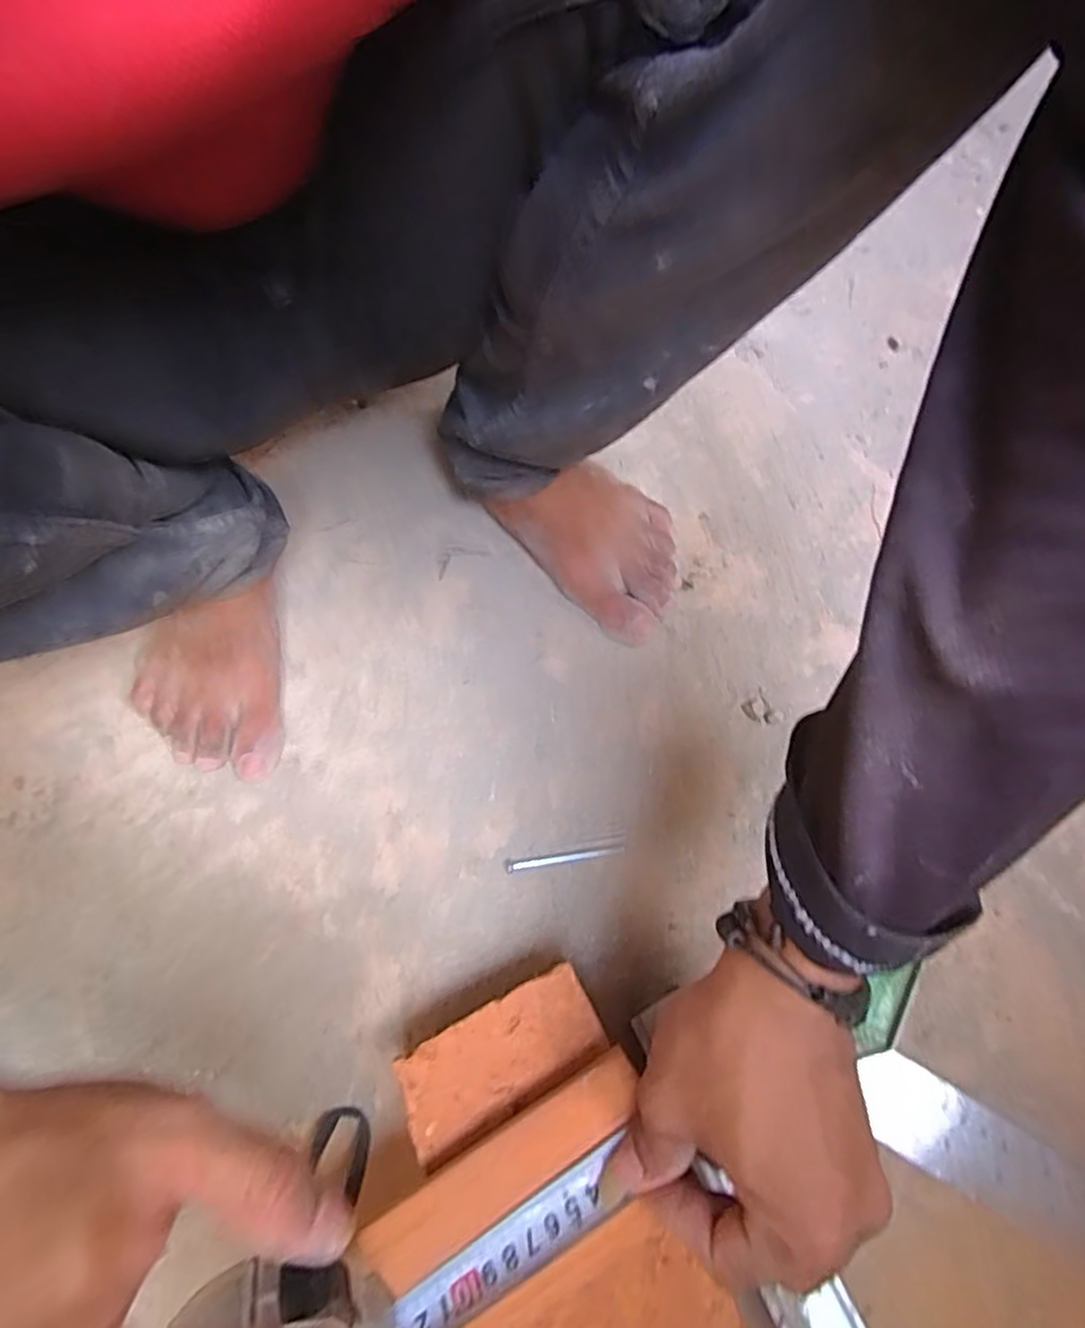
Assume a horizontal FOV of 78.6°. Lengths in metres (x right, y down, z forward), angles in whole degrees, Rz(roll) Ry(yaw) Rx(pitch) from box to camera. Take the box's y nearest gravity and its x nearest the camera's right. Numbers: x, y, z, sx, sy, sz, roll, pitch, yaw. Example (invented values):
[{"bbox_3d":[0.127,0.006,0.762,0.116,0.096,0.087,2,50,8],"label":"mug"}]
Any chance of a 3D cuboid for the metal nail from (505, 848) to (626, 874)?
[{"bbox_3d":[0.013,0.116,0.397,0.071,0.004,0.007,-11,65,-2],"label":"metal nail"}]

